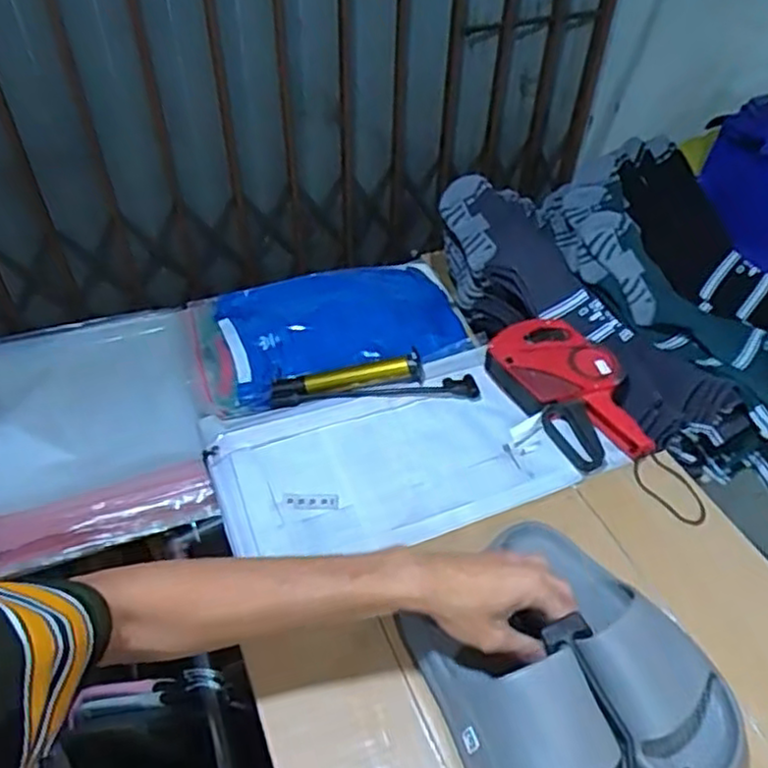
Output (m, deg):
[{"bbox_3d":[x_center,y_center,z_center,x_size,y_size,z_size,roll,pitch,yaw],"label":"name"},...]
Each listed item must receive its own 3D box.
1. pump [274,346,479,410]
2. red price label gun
[{"bbox_3d":[-0.013,-0.008,0.869,0.261,0.033,0.057,-2,44,-1],"label":"pump"},{"bbox_3d":[0.232,0.009,0.846,0.137,0.055,0.222,-19,47,-18],"label":"red price label gun"}]

